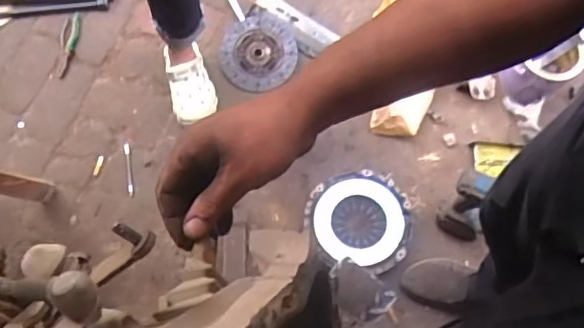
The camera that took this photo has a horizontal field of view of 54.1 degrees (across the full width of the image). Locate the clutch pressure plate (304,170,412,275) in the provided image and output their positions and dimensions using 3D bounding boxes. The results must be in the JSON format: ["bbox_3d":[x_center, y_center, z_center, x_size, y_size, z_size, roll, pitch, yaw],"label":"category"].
[{"bbox_3d":[0.168,0.140,1.376,0.238,0.058,0.240,0,74,0],"label":"clutch pressure plate"}]

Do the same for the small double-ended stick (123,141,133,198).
[{"bbox_3d":[-0.413,0.012,1.446,0.015,0.006,0.141,-5,91,-1],"label":"small double-ended stick"}]

